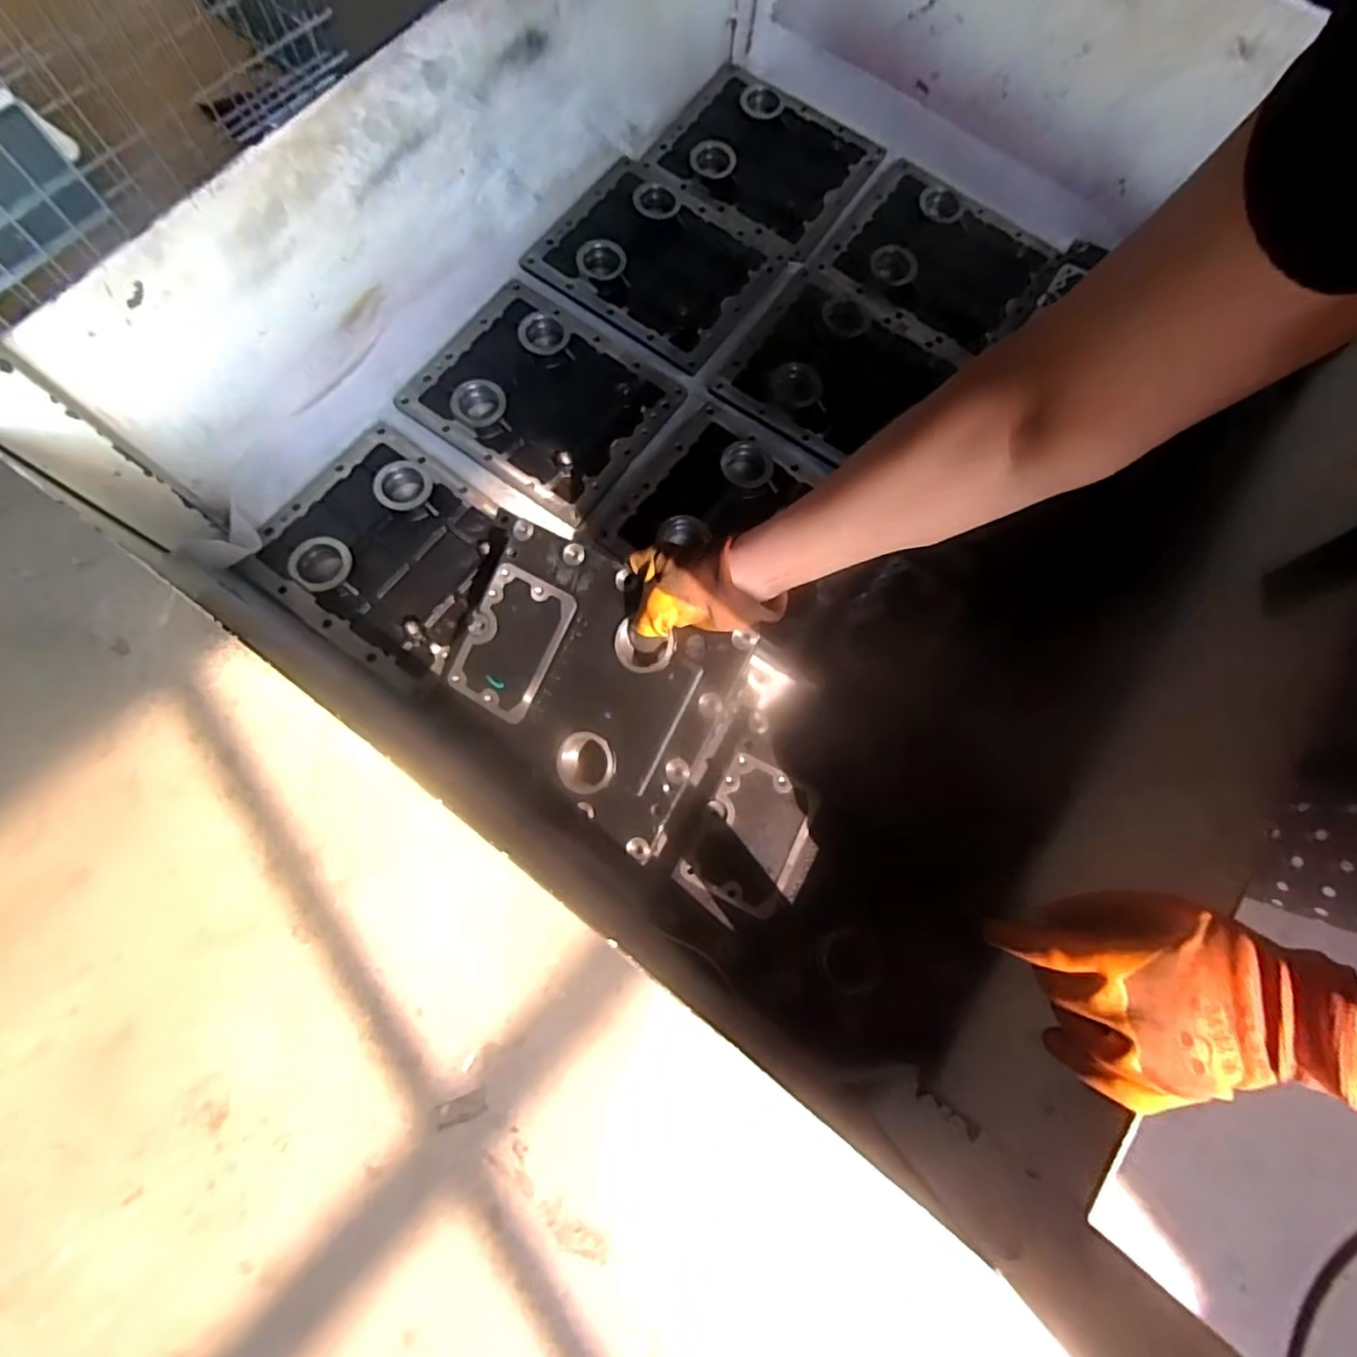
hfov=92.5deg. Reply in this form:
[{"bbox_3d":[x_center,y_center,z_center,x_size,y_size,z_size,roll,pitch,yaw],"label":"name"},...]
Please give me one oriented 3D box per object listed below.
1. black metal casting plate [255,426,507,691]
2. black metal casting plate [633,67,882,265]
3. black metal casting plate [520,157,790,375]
[{"bbox_3d":[-0.291,-0.132,0.652,0.234,0.032,0.205,37,77,6],"label":"black metal casting plate"},{"bbox_3d":[0.106,-0.666,0.827,0.245,0.024,0.207,33,76,5],"label":"black metal casting plate"},{"bbox_3d":[-0.022,-0.503,0.771,0.249,0.033,0.212,35,76,5],"label":"black metal casting plate"}]

